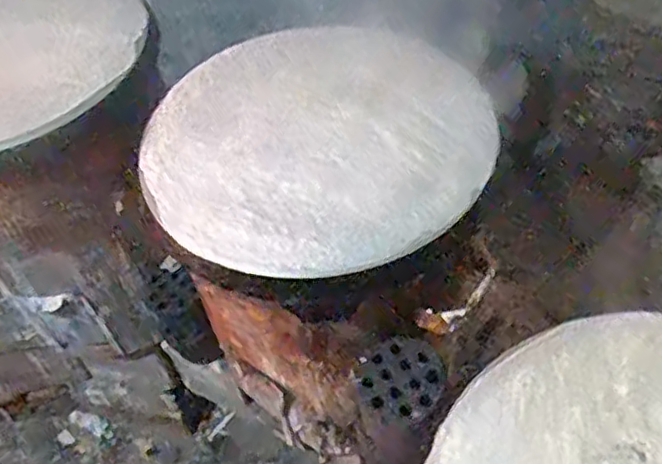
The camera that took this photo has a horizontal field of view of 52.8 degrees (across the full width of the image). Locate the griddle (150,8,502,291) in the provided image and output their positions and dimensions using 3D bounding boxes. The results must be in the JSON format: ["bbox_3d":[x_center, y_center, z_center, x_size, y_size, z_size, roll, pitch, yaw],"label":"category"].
[{"bbox_3d":[-0.020,-0.116,0.725,0.356,0.027,0.372,-3,51,3],"label":"griddle"}]

